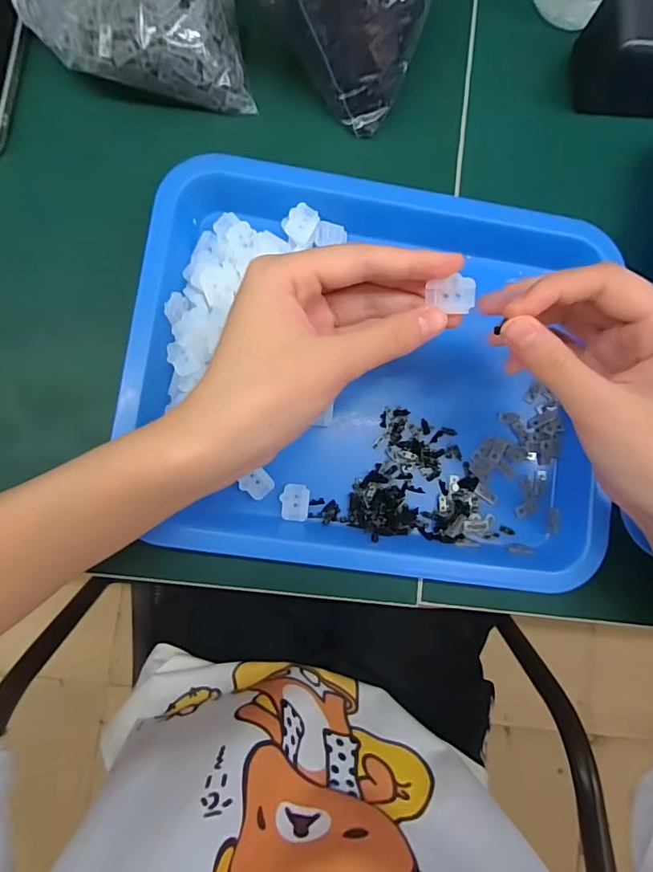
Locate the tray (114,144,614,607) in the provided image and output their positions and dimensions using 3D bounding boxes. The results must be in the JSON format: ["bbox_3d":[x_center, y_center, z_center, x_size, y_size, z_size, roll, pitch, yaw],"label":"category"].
[{"bbox_3d":[0.028,-0.041,0.287,0.270,0.029,0.236,5,85,-5],"label":"tray"}]

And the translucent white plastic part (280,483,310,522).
[{"bbox_3d":[-0.019,0.039,0.286,0.017,0.004,0.022,5,85,-5],"label":"translucent white plastic part"}]

